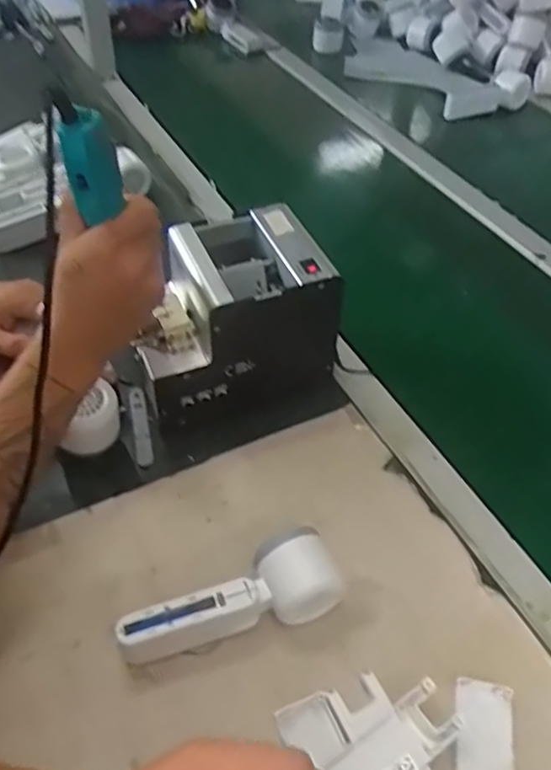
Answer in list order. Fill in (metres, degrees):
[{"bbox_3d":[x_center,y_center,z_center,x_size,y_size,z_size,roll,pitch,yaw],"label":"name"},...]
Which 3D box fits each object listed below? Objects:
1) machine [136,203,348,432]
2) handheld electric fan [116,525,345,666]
[{"bbox_3d":[-0.046,-0.066,0.639,0.179,0.147,0.131,-15,49,-17],"label":"machine"},{"bbox_3d":[-0.034,0.162,0.498,0.166,0.062,0.056,-21,50,-6],"label":"handheld electric fan"}]

